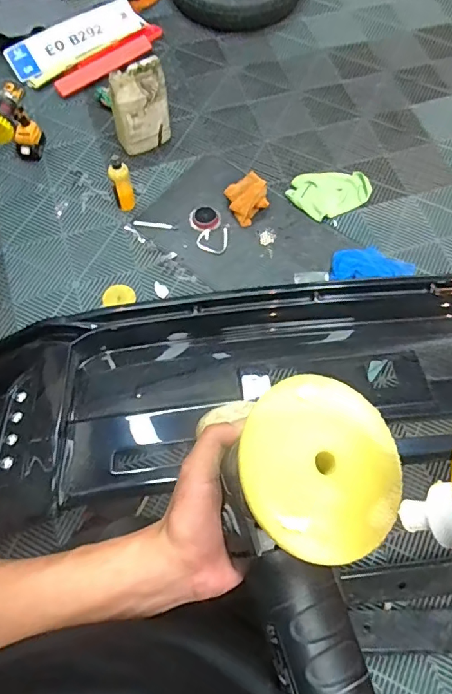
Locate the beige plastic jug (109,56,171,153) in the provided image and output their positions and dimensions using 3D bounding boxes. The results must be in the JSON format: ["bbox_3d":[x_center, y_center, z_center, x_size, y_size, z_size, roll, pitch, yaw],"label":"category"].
[{"bbox_3d":[-0.293,-0.810,1.660,0.204,0.293,0.085,-29,71,-12],"label":"beige plastic jug"}]

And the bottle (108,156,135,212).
[{"bbox_3d":[-0.341,-0.533,1.571,0.066,0.209,0.055,-16,68,-7],"label":"bottle"}]

